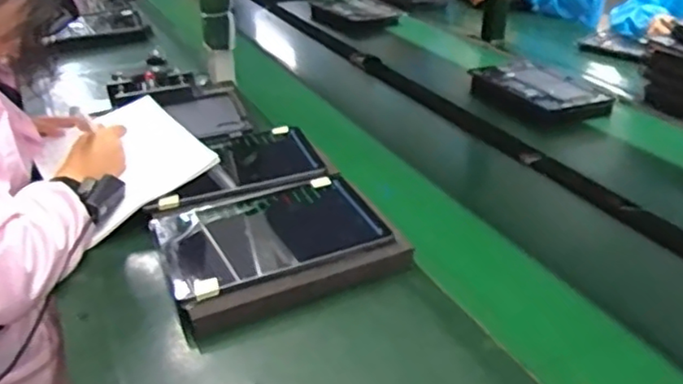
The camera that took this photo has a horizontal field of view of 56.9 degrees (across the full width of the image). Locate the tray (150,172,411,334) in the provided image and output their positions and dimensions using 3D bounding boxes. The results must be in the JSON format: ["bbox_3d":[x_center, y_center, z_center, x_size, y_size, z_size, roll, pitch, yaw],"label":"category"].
[{"bbox_3d":[-0.074,0.065,0.764,0.268,0.047,0.192,-13,32,-20],"label":"tray"}]

